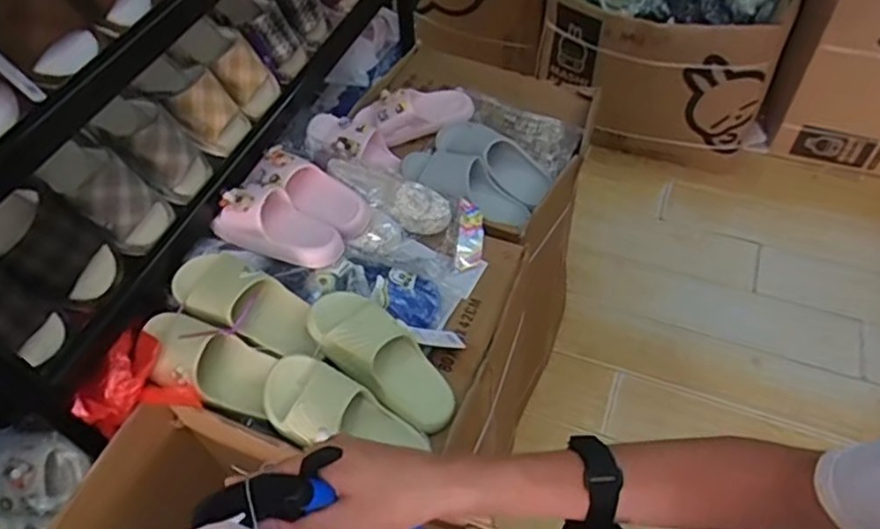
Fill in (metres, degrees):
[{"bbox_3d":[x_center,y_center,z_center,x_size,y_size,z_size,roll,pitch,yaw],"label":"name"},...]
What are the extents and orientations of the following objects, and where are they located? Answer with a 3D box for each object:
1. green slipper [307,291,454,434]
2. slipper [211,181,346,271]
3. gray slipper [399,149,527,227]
[{"bbox_3d":[-0.072,0.122,0.856,0.231,0.061,0.092,43,61,2],"label":"green slipper"},{"bbox_3d":[-0.239,-0.066,0.965,0.181,0.080,0.094,16,54,15],"label":"slipper"},{"bbox_3d":[0.049,-0.146,1.164,0.246,0.063,0.097,29,57,5],"label":"gray slipper"}]

